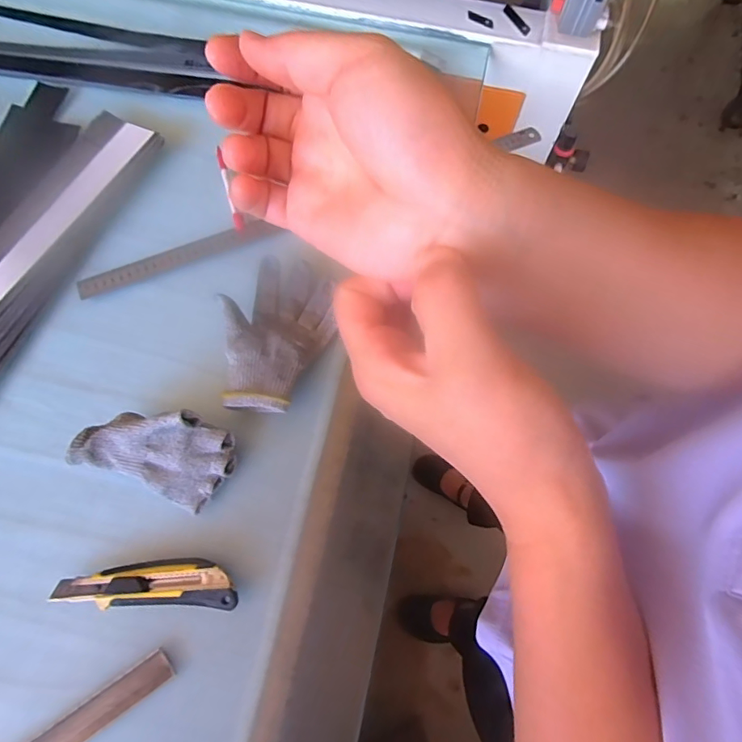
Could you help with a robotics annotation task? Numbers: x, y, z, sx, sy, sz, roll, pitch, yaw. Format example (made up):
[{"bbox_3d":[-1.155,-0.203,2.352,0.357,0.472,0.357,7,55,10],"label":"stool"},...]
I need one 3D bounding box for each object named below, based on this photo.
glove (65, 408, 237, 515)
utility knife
[{"bbox_3d":[-0.209,0.078,0.473,0.137,0.071,0.080,21,72,8],"label":"glove"},{"bbox_3d":[-0.209,0.199,0.449,0.168,0.027,0.041,0,70,1],"label":"utility knife"}]

